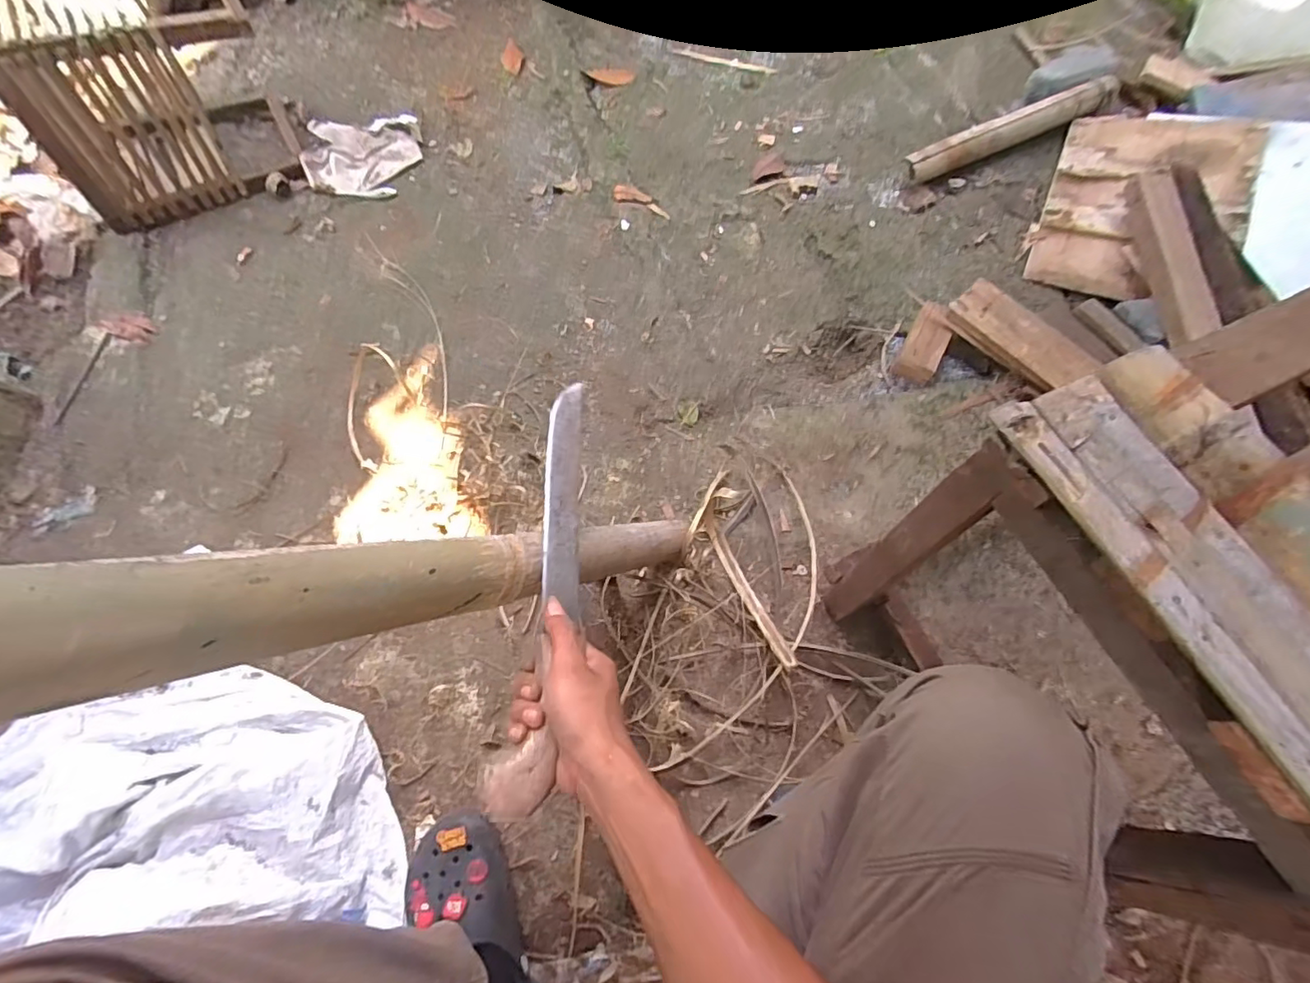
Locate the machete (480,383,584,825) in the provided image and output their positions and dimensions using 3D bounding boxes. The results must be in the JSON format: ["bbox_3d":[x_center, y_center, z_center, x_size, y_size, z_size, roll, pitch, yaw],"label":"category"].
[{"bbox_3d":[-0.086,0.065,0.468,0.048,0.025,0.354,3,62,0],"label":"machete"}]

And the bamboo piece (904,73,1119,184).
[{"bbox_3d":[0.765,-0.779,1.219,0.543,0.076,0.080,-27,69,-13],"label":"bamboo piece"}]

